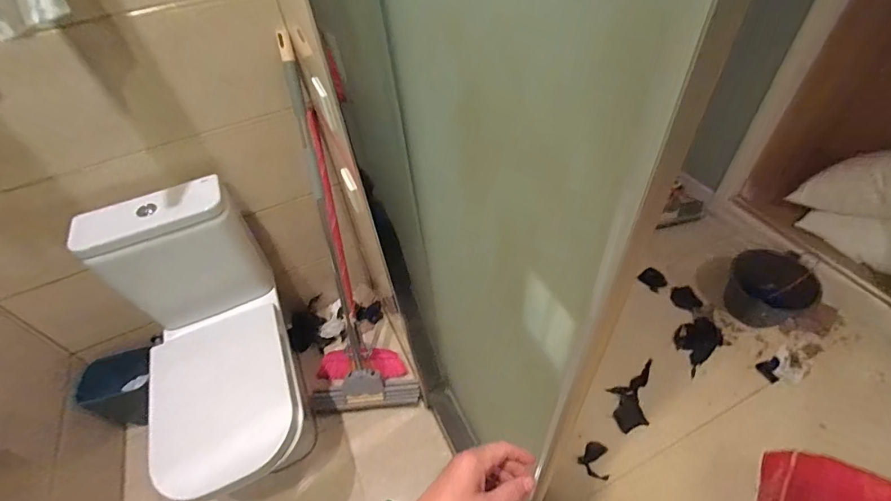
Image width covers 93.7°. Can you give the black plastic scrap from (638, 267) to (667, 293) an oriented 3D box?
[{"bbox_3d":[0.850,0.115,1.706,0.098,0.021,0.099,-27,52,-28],"label":"black plastic scrap"}]

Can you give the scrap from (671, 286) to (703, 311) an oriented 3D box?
[{"bbox_3d":[0.934,0.186,1.632,0.093,0.008,0.105,-13,51,-3],"label":"scrap"}]

